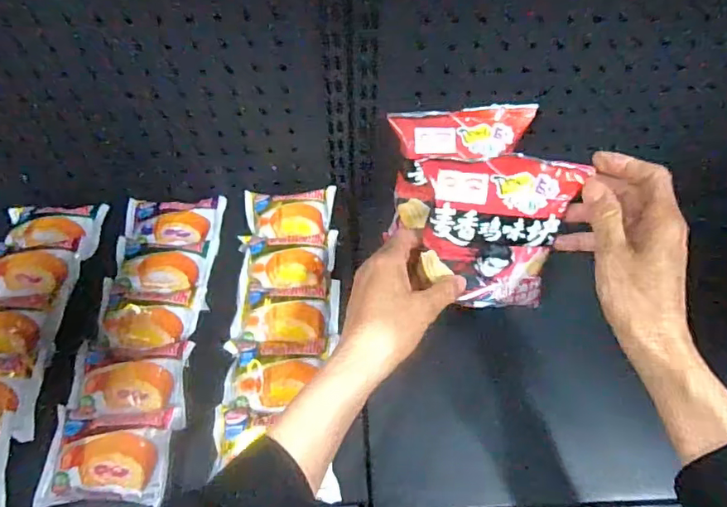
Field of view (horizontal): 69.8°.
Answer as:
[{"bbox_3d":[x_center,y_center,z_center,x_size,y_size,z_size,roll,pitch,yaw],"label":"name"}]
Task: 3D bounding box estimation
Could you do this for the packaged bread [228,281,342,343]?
[{"bbox_3d":[-0.075,0.055,0.507,0.102,0.030,0.068,-2,53,-2],"label":"packaged bread"}]

